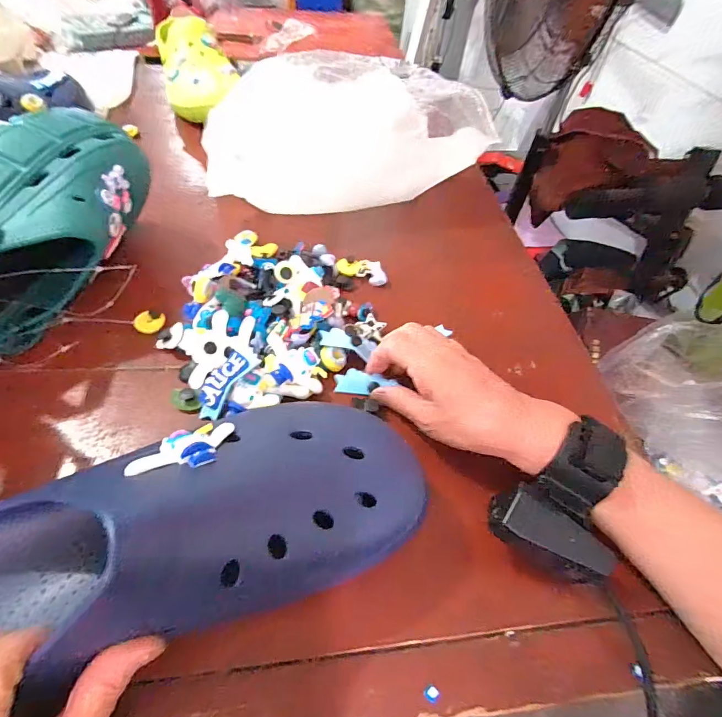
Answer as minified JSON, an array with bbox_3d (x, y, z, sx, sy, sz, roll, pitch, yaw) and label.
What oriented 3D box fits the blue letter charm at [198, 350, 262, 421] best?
[{"bbox_3d":[-0.104,0.020,0.312,0.020,0.011,0.059,35,90,20],"label":"blue letter charm"}]

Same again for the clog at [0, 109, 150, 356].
[{"bbox_3d":[-0.268,-0.102,0.340,0.111,0.110,0.241,13,52,4],"label":"clog"}]

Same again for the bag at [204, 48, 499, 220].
[{"bbox_3d":[-0.023,-0.263,0.487,0.321,0.122,0.158,0,52,-6],"label":"bag"}]

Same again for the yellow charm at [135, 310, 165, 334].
[{"bbox_3d":[-0.188,-0.033,0.365,0.023,0.009,0.019,2,52,-4],"label":"yellow charm"}]

